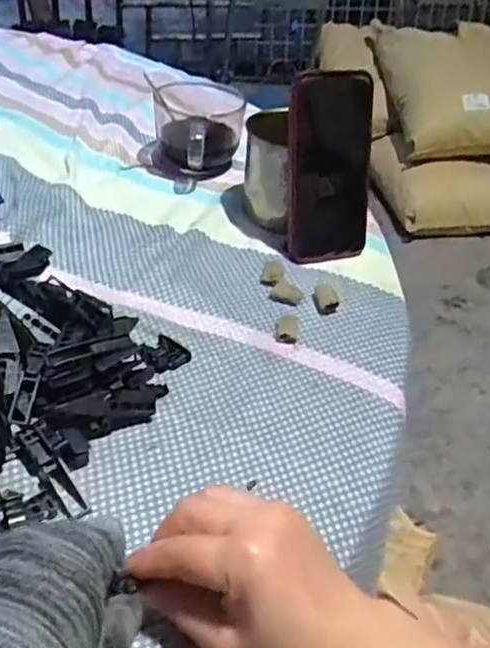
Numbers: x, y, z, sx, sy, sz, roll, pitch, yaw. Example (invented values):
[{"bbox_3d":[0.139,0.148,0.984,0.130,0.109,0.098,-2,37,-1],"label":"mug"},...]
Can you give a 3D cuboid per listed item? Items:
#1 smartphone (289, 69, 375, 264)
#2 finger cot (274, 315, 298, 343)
[{"bbox_3d":[0.076,-0.133,0.546,0.073,0.159,0.016,-8,30,-13],"label":"smartphone"},{"bbox_3d":[0.032,0.003,0.485,0.017,0.007,0.027,8,40,1],"label":"finger cot"}]

